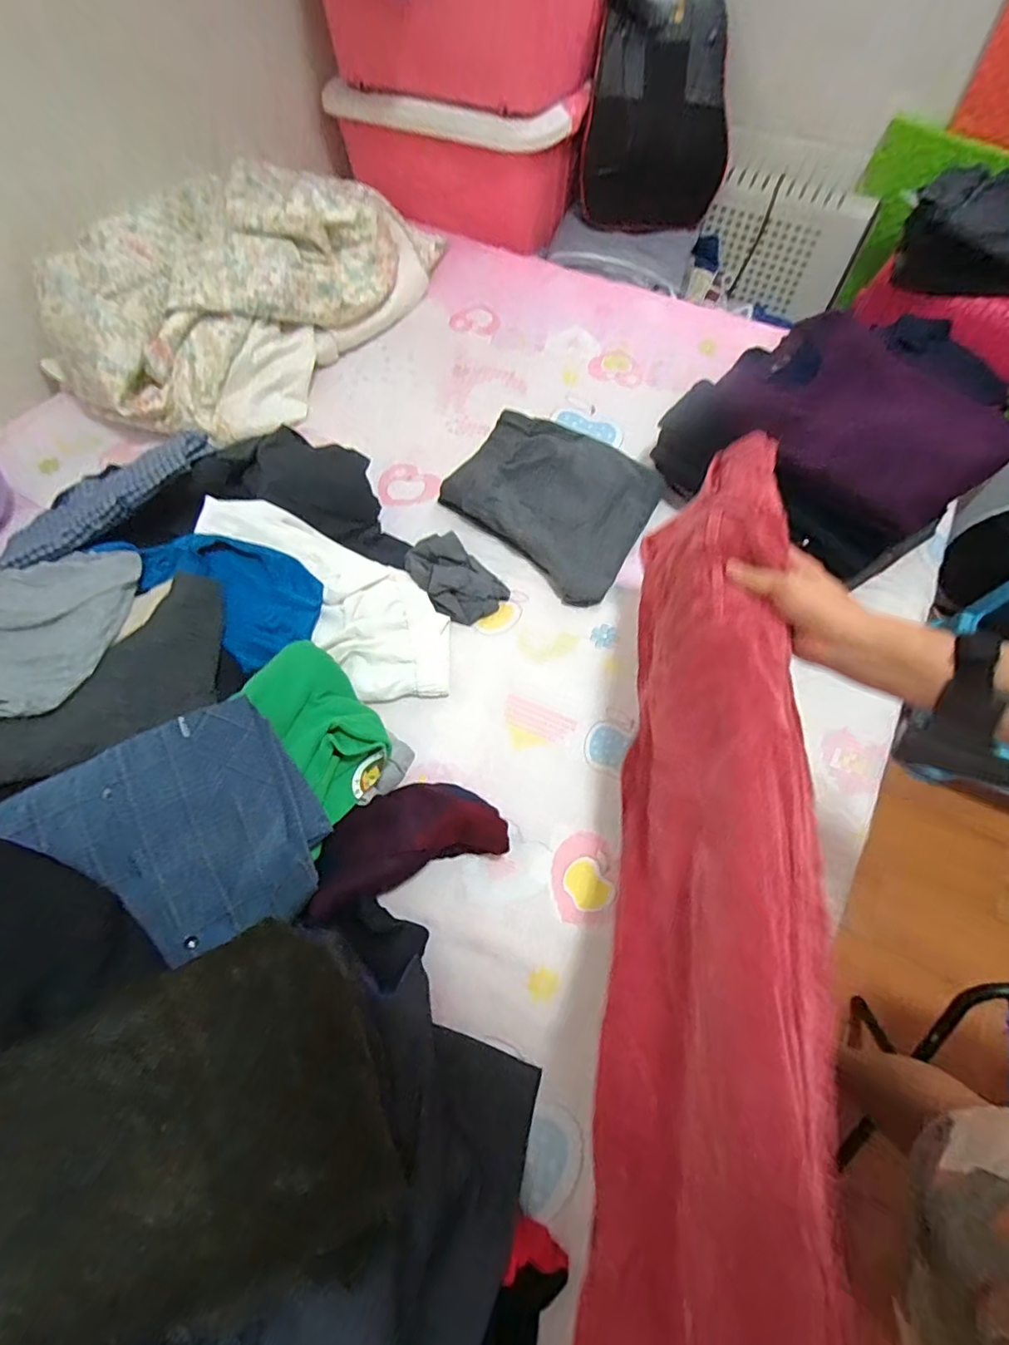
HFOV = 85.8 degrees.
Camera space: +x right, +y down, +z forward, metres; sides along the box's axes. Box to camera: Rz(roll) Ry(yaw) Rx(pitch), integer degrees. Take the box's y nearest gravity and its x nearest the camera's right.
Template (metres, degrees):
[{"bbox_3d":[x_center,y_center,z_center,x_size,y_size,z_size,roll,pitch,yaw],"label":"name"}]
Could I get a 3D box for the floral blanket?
[{"bbox_3d":[-0.465,-0.726,1.009,0.389,0.207,0.684,25,66,13],"label":"floral blanket"}]

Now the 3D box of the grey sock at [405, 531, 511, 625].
[{"bbox_3d":[-0.076,-0.136,0.781,0.098,0.029,0.152,-39,69,-17],"label":"grey sock"}]

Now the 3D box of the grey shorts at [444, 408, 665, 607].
[{"bbox_3d":[0.072,-0.266,0.841,0.302,0.061,0.253,33,68,16],"label":"grey shorts"}]

